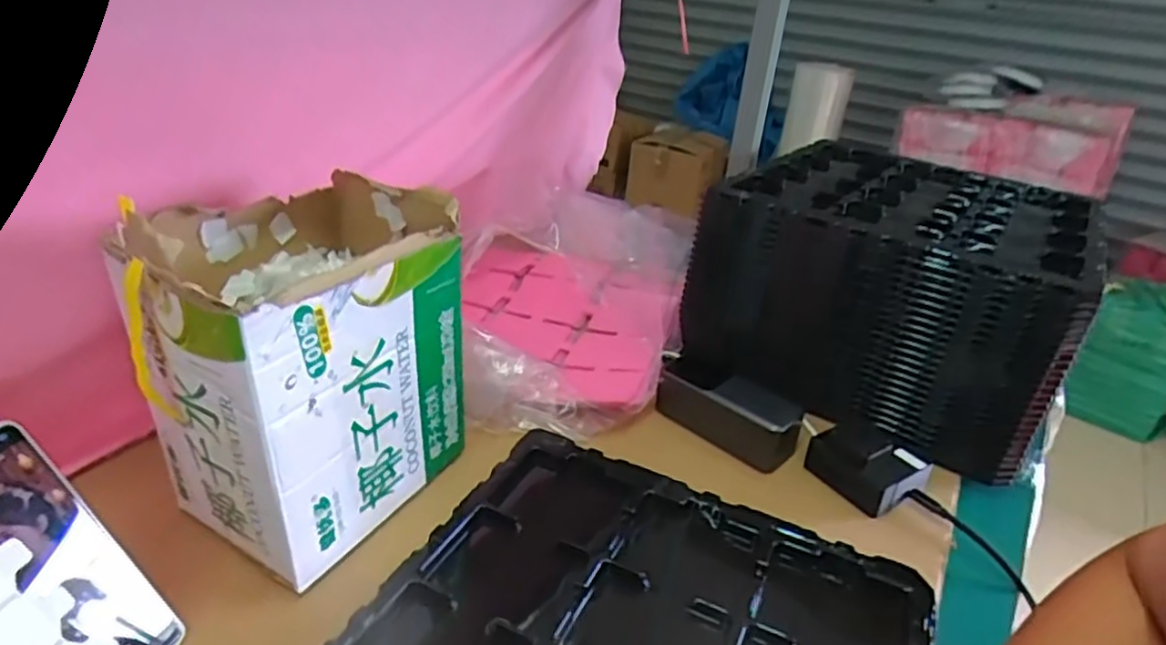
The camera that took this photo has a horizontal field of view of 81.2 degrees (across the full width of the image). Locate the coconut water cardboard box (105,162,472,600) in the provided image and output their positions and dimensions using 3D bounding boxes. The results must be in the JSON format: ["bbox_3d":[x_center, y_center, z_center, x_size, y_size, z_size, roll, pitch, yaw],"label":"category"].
[{"bbox_3d":[-0.207,0.026,0.498,0.170,0.214,0.194,19,32,23],"label":"coconut water cardboard box"}]

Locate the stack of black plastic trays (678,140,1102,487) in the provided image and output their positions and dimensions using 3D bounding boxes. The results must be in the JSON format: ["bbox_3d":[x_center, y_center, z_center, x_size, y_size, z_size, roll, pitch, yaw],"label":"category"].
[{"bbox_3d":[0.346,-0.055,0.768,0.327,0.186,0.436,22,33,27],"label":"stack of black plastic trays"}]

